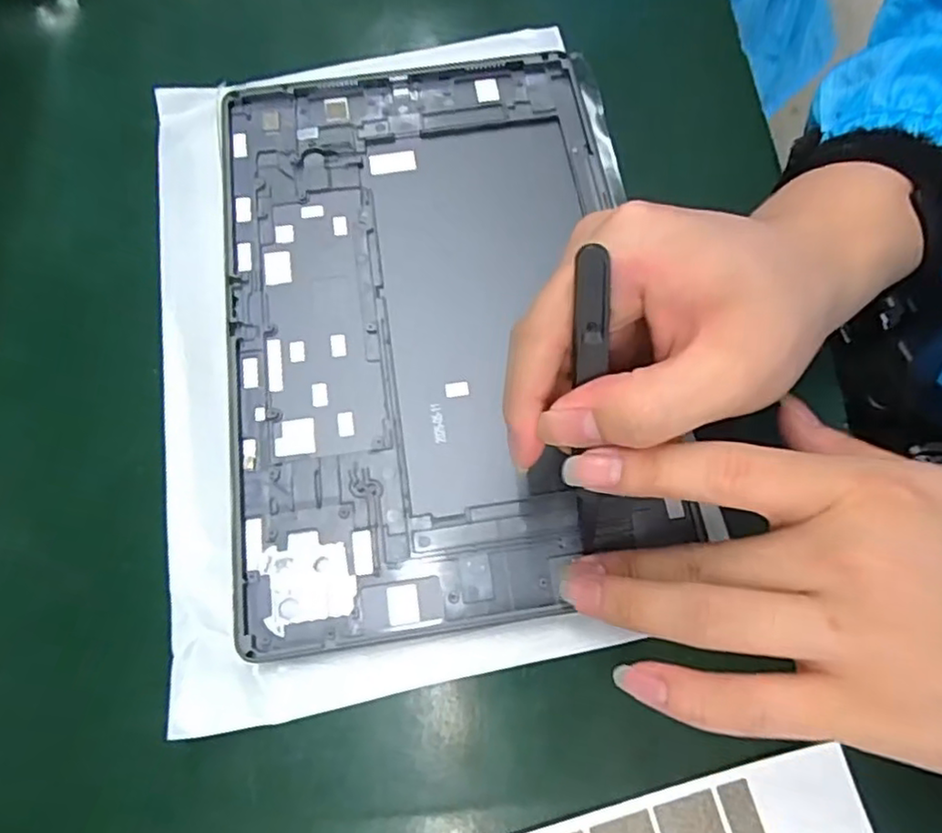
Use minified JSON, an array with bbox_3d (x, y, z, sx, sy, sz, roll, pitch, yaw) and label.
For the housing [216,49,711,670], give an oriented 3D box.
[{"bbox_3d":[-0.017,-0.046,0.271,0.161,0.011,0.253,-9,70,-1],"label":"housing"}]

